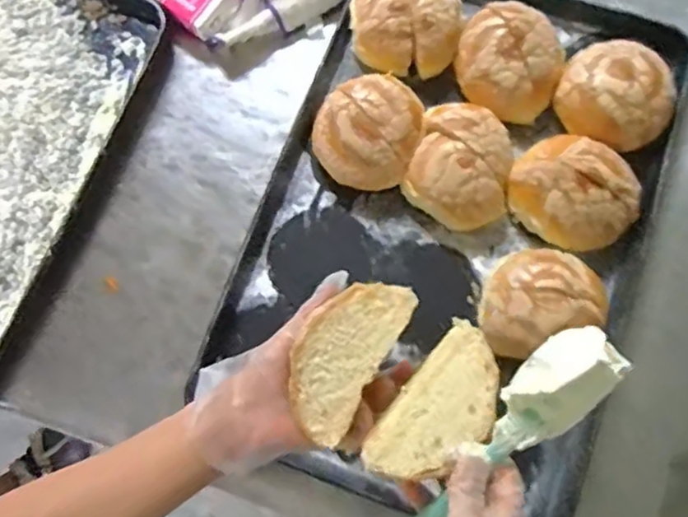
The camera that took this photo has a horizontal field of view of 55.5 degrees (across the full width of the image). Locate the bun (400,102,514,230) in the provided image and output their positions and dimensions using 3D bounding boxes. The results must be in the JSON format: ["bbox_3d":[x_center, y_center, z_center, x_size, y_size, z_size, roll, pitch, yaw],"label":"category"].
[{"bbox_3d":[0.130,-0.104,0.705,0.107,0.054,0.120,21,77,7],"label":"bun"}]

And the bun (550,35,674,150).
[{"bbox_3d":[0.293,-0.174,0.715,0.123,0.070,0.108,38,81,12],"label":"bun"}]

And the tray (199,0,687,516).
[{"bbox_3d":[0.116,-0.041,0.690,0.398,0.068,0.581,18,77,6],"label":"tray"}]

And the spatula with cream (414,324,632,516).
[{"bbox_3d":[0.088,0.148,0.450,0.048,0.019,0.257,42,111,11],"label":"spatula with cream"}]

